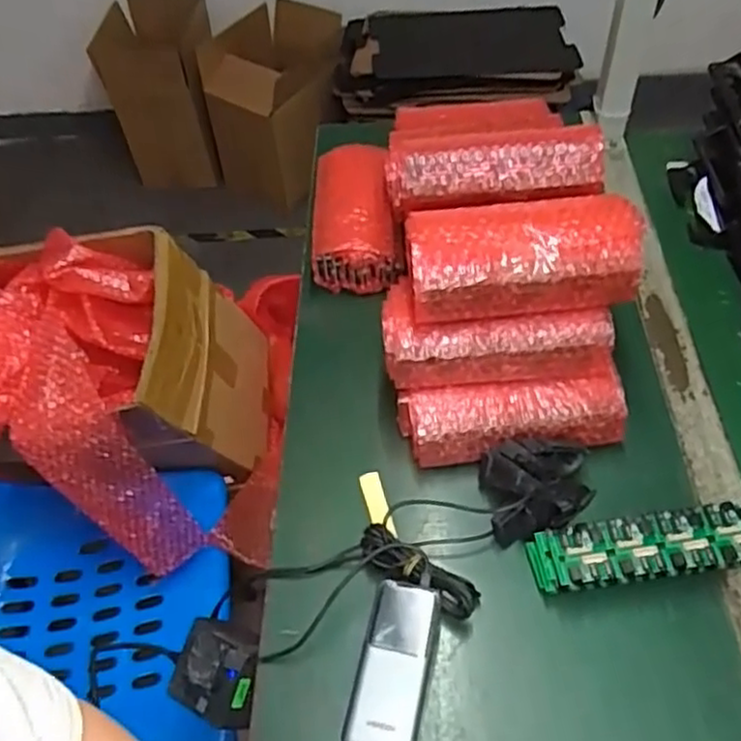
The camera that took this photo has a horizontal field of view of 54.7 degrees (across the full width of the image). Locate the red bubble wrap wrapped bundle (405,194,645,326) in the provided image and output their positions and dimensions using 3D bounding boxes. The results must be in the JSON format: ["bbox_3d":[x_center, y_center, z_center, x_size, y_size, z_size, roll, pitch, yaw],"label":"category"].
[{"bbox_3d":[0.136,-0.111,0.661,0.204,0.069,0.110,-4,51,1],"label":"red bubble wrap wrapped bundle"}]

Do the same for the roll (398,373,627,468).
[{"bbox_3d":[0.136,0.050,0.693,0.210,0.066,0.054,-3,51,0],"label":"roll"}]

